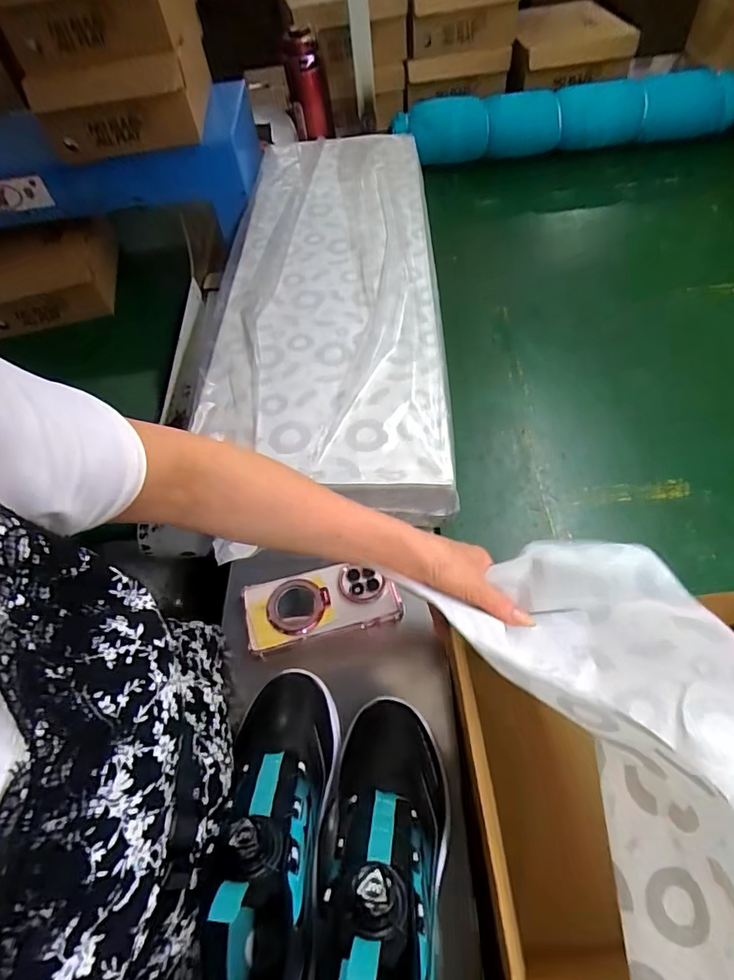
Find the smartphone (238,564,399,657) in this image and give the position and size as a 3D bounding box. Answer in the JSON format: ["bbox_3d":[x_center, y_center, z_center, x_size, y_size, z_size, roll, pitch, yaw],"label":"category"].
[{"bbox_3d":[-0.048,0.119,0.542,0.158,0.015,0.072,-11,55,-6],"label":"smartphone"}]

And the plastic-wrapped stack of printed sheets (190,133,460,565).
[{"bbox_3d":[-0.056,-0.334,0.796,0.312,0.049,0.901,-1,54,1],"label":"plastic-wrapped stack of printed sheets"}]

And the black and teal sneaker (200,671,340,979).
[{"bbox_3d":[-0.075,0.259,0.387,0.084,0.114,0.255,1,42,3],"label":"black and teal sneaker"}]

